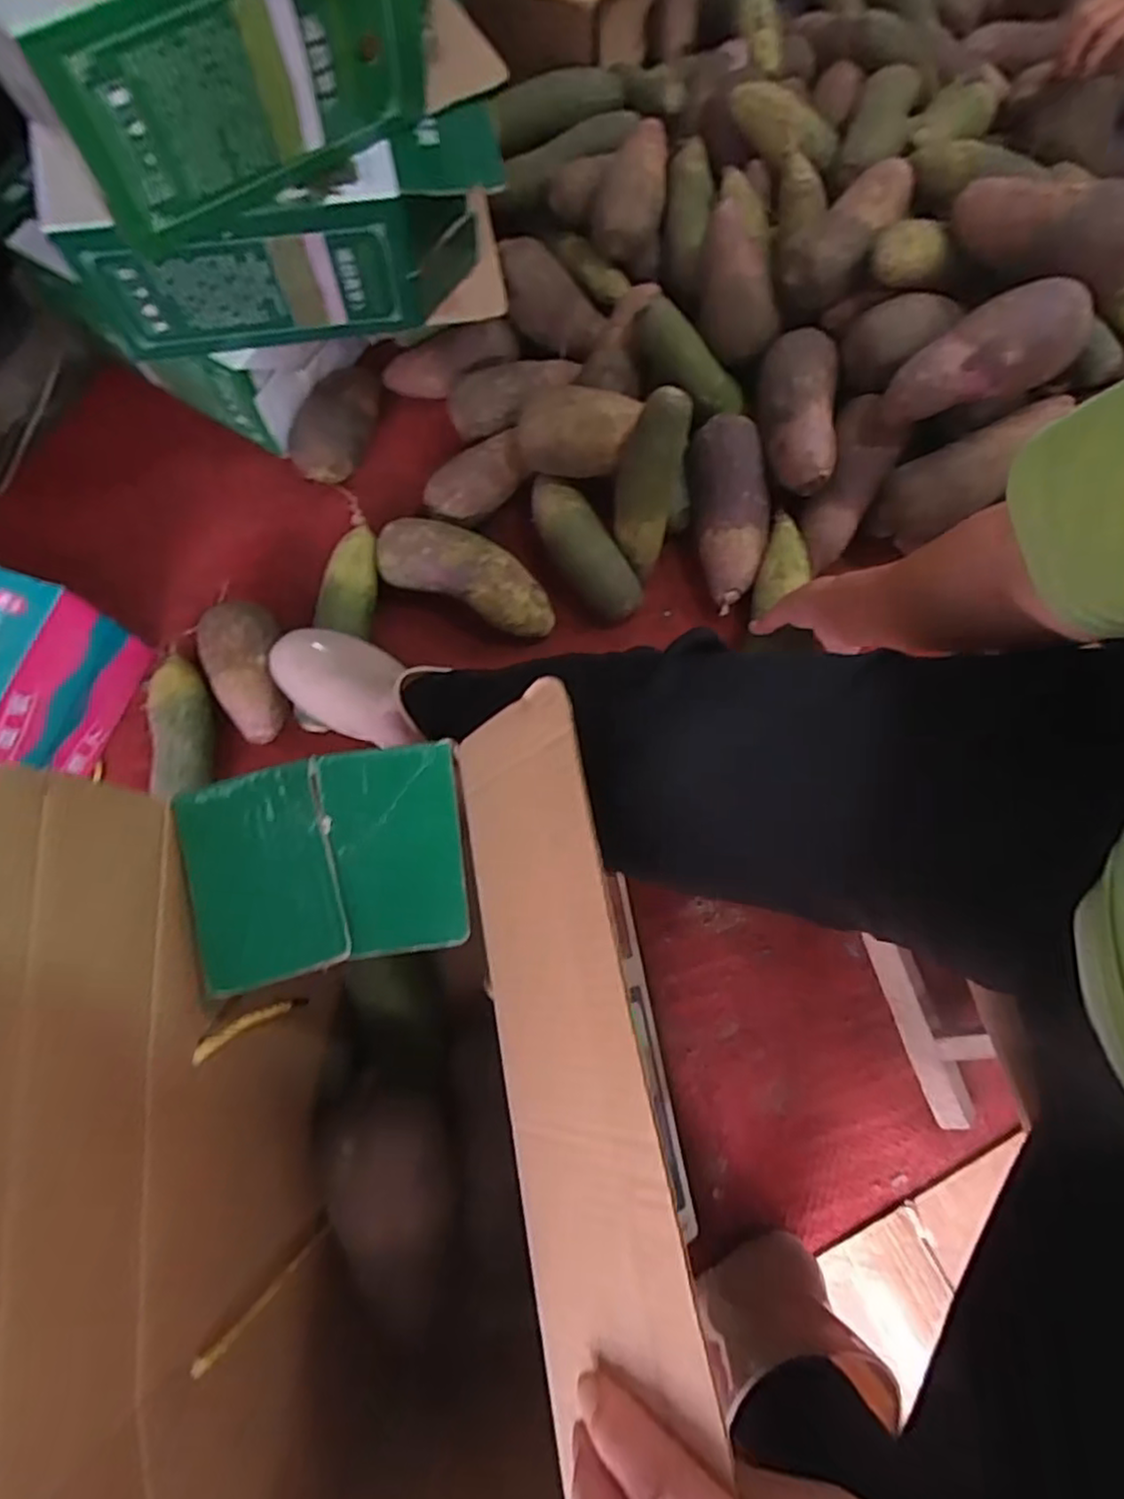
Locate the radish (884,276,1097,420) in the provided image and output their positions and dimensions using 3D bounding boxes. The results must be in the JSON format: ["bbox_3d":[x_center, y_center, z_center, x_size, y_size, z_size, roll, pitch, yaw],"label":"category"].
[{"bbox_3d":[0.374,-0.351,0.609,0.175,0.062,0.068,-22,77,10],"label":"radish"}]

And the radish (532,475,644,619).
[{"bbox_3d":[0.021,-0.210,0.713,0.061,0.052,0.168,-33,78,-8],"label":"radish"}]

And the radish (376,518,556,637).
[{"bbox_3d":[-0.095,-0.178,0.701,0.191,0.058,0.078,23,77,6],"label":"radish"}]

